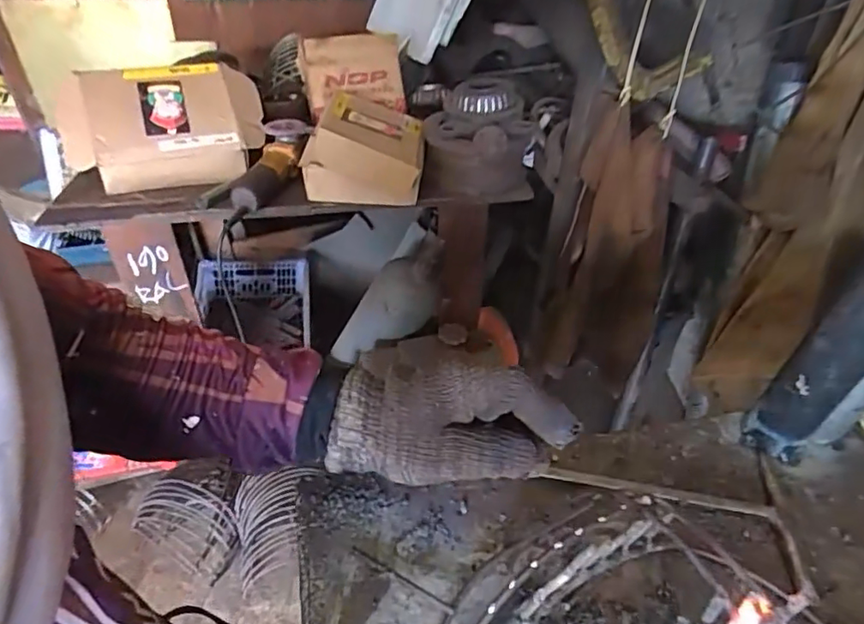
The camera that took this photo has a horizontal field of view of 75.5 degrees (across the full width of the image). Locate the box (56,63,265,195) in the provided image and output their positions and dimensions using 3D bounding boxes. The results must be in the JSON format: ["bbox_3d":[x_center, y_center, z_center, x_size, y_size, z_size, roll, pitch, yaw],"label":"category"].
[{"bbox_3d":[-0.523,-0.363,1.106,0.361,0.237,0.093,-12,-2,-17],"label":"box"}]

